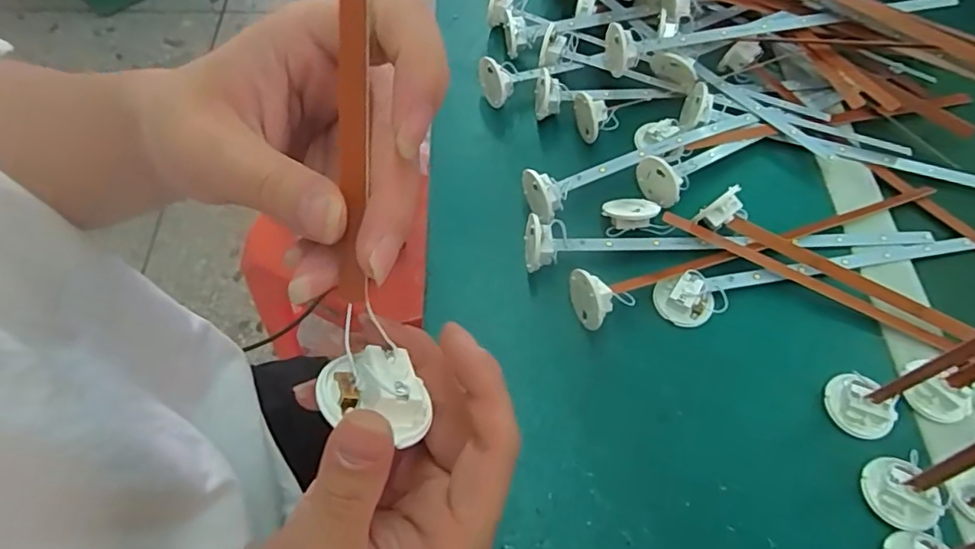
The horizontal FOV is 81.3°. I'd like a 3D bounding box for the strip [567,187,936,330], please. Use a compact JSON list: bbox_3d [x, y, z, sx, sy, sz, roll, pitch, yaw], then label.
[{"bbox_3d":[0.191,-0.028,0.382,0.289,0.032,0.037,-19,62,-11],"label":"strip"}]

